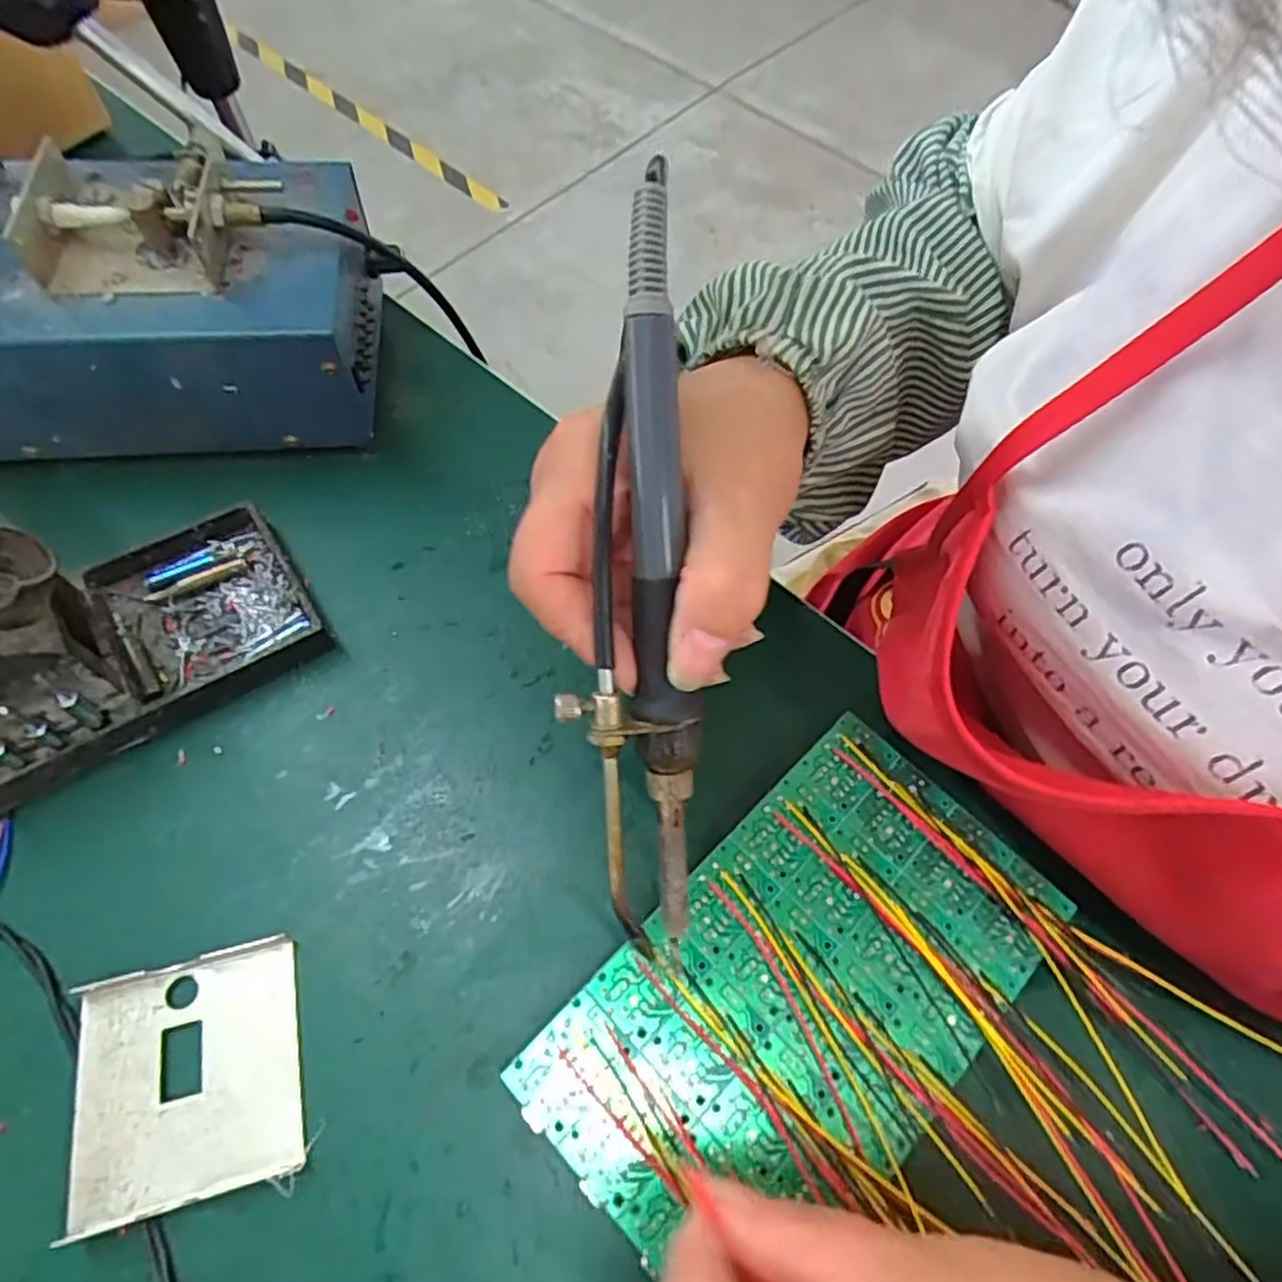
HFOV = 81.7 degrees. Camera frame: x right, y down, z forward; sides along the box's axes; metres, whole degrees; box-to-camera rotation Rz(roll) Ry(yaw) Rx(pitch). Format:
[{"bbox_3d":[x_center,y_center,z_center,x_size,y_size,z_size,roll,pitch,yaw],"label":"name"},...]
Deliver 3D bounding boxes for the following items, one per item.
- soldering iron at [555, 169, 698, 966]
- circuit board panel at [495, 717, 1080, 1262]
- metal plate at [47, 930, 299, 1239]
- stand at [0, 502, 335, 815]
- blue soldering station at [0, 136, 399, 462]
[{"bbox_3d":[-0.002,-0.013,0.197,0.033,0.016,0.200,0,100,-1],"label":"soldering iron"},{"bbox_3d":[0.054,0.114,0.247,0.172,0.014,0.099,-40,71,-21],"label":"circuit board panel"},{"bbox_3d":[-0.143,0.136,0.233,0.064,0.009,0.068,-12,64,-9],"label":"metal plate"},{"bbox_3d":[-0.211,-0.004,0.266,0.161,0.071,0.077,-32,69,-18],"label":"stand"},{"bbox_3d":[-0.228,-0.167,0.313,0.226,0.130,0.127,-4,63,-5],"label":"blue soldering station"}]

